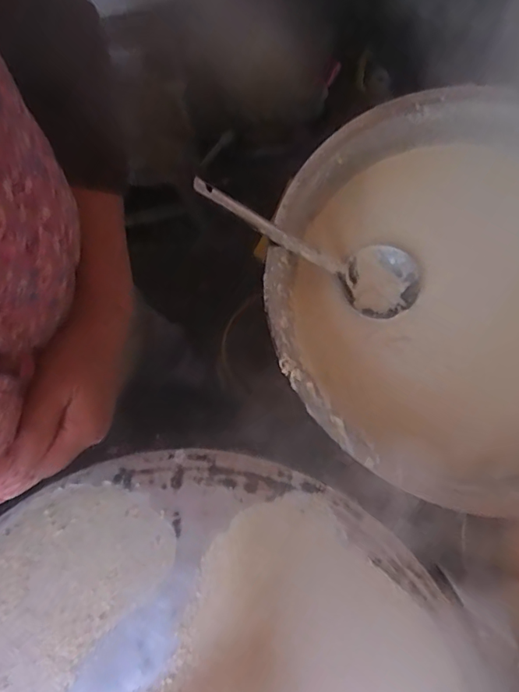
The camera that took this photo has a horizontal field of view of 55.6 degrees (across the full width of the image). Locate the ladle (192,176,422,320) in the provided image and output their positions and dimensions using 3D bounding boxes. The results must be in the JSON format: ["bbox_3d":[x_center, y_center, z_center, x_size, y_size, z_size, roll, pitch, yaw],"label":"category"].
[{"bbox_3d":[0.072,-0.131,0.626,0.332,0.065,0.102,22,76,-31],"label":"ladle"}]

